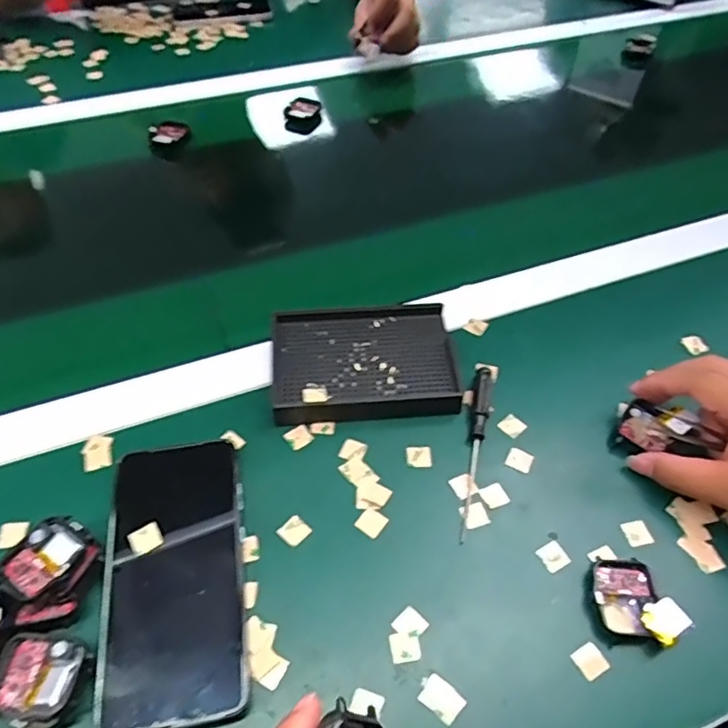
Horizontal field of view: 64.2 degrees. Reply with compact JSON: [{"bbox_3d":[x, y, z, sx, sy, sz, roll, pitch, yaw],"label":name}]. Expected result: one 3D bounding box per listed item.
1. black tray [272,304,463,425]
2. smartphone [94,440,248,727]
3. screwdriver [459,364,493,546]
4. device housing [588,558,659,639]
[{"bbox_3d":[0.000,-0.002,0.441,0.133,0.021,0.096,-4,52,-3],"label":"black tray"},{"bbox_3d":[-0.112,0.122,0.343,0.079,0.016,0.160,-7,52,-5],"label":"smartphone"},{"bbox_3d":[0.079,0.057,0.402,0.012,0.013,0.134,11,53,8],"label":"screwdriver"},{"bbox_3d":[0.152,0.137,0.343,0.036,0.010,0.044,6,52,5],"label":"device housing"}]

